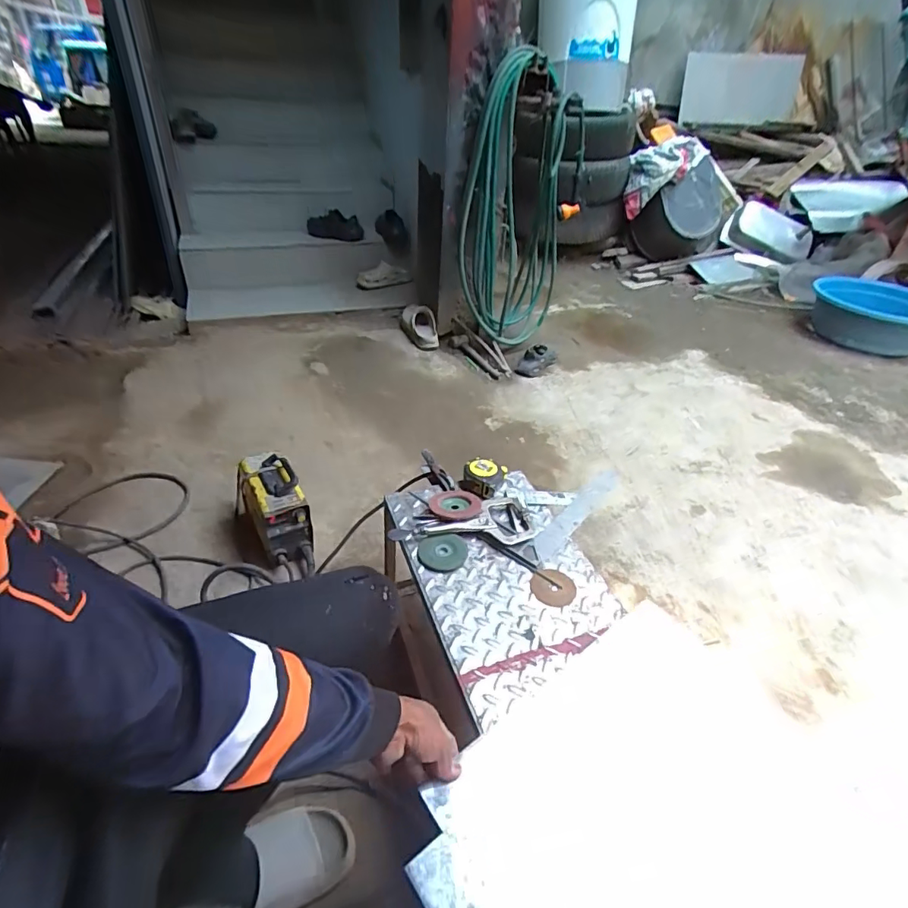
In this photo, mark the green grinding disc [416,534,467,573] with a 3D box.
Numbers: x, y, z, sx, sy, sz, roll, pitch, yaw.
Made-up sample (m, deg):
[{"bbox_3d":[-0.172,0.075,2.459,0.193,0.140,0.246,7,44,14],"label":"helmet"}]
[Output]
[{"bbox_3d":[-0.017,0.170,0.868,0.084,0.014,0.072,-3,39,-13],"label":"green grinding disc"}]

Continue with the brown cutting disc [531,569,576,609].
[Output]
[{"bbox_3d":[0.164,0.222,0.838,0.071,0.004,0.075,1,37,-1],"label":"brown cutting disc"}]

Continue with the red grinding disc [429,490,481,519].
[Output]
[{"bbox_3d":[0.006,0.095,0.951,0.096,0.015,0.084,-2,39,-13],"label":"red grinding disc"}]

